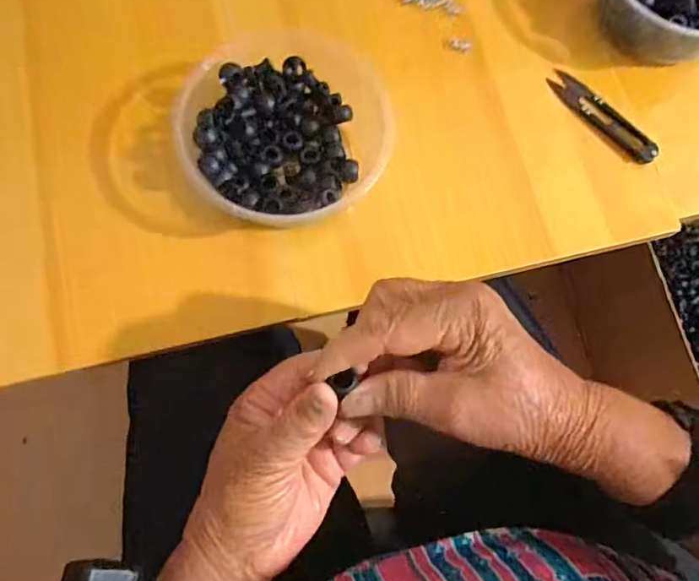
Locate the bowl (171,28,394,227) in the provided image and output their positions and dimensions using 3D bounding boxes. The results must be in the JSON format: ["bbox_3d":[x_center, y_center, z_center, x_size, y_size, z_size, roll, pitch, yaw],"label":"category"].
[{"bbox_3d":[-0.046,-0.115,0.381,0.140,0.057,0.131,0,76,-2],"label":"bowl"}]

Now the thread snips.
[{"bbox_3d":[0.201,-0.140,0.419,0.023,0.011,0.102,-41,81,-10],"label":"thread snips"}]

